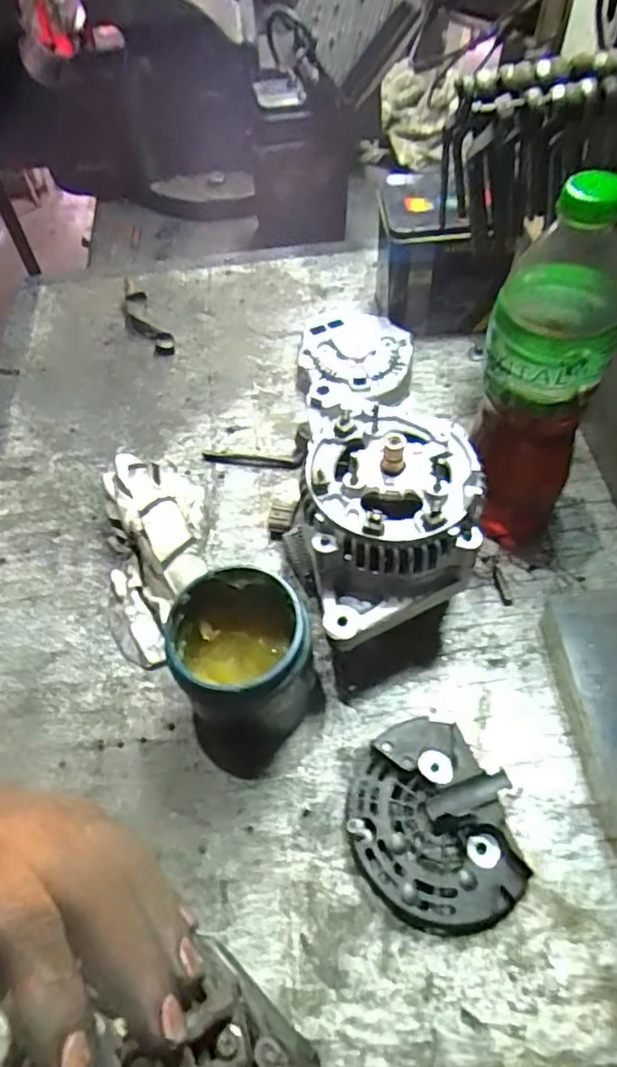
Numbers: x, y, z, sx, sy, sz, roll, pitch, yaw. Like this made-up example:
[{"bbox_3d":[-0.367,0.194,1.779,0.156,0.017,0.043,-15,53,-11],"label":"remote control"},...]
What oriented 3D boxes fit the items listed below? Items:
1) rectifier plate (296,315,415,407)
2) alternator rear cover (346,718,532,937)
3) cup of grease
[{"bbox_3d":[0.047,-0.174,0.634,0.108,0.037,0.112,-2,56,3],"label":"rectifier plate"},{"bbox_3d":[0.076,0.181,0.399,0.096,0.029,0.117,-7,56,-1],"label":"alternator rear cover"},{"bbox_3d":[-0.044,0.083,0.429,0.083,0.101,0.077,-2,56,3],"label":"cup of grease"}]

